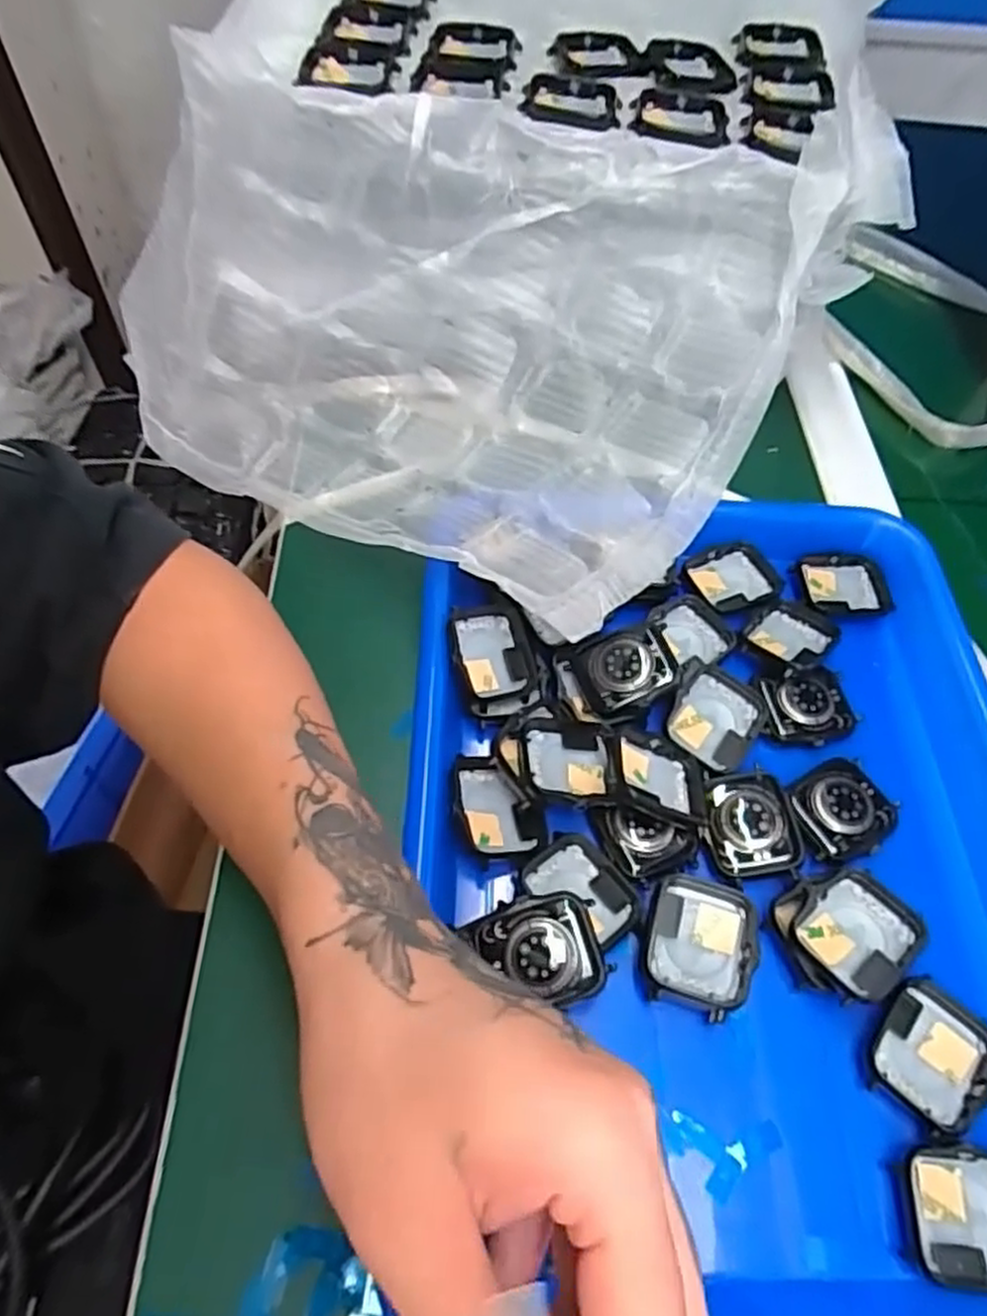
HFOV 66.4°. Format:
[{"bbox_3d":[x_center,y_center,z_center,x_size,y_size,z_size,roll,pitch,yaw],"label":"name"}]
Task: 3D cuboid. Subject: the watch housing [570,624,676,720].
[{"bbox_3d":[0.059,0.004,0.336,0.041,0.007,0.036,-26,66,6],"label":"watch housing"}]

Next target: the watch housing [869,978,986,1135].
[{"bbox_3d":[0.156,0.140,0.268,0.037,0.008,0.044,37,62,20],"label":"watch housing"}]

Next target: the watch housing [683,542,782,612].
[{"bbox_3d":[0.125,-0.040,0.387,0.042,0.009,0.037,-20,59,-16],"label":"watch housing"}]

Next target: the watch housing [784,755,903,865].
[{"bbox_3d":[0.145,0.063,0.315,0.043,0.007,0.038,-22,60,-17],"label":"watch housing"}]

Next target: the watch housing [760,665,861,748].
[{"bbox_3d":[0.141,0.022,0.338,0.042,0.010,0.033,-10,63,-7],"label":"watch housing"}]

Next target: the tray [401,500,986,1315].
[{"bbox_3d":[0.098,0.068,0.308,0.264,0.035,0.325,3,56,-1],"label":"tray"}]

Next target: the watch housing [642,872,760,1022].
[{"bbox_3d":[0.076,0.105,0.279,0.039,0.009,0.046,16,57,8],"label":"watch housing"}]

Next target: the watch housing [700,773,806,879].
[{"bbox_3d":[0.104,0.067,0.306,0.035,0.009,0.041,-4,56,-6],"label":"watch housing"}]

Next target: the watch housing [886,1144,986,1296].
[{"bbox_3d":[0.155,0.180,0.243,0.043,0.009,0.038,5,56,0],"label":"watch housing"}]

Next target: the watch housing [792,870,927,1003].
[{"bbox_3d":[0.136,0.102,0.283,0.043,0.011,0.038,-33,64,-22],"label":"watch housing"}]

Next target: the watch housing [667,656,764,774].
[{"bbox_3d":[0.099,0.024,0.335,0.037,0.014,0.043,26,59,14],"label":"watch housing"}]

